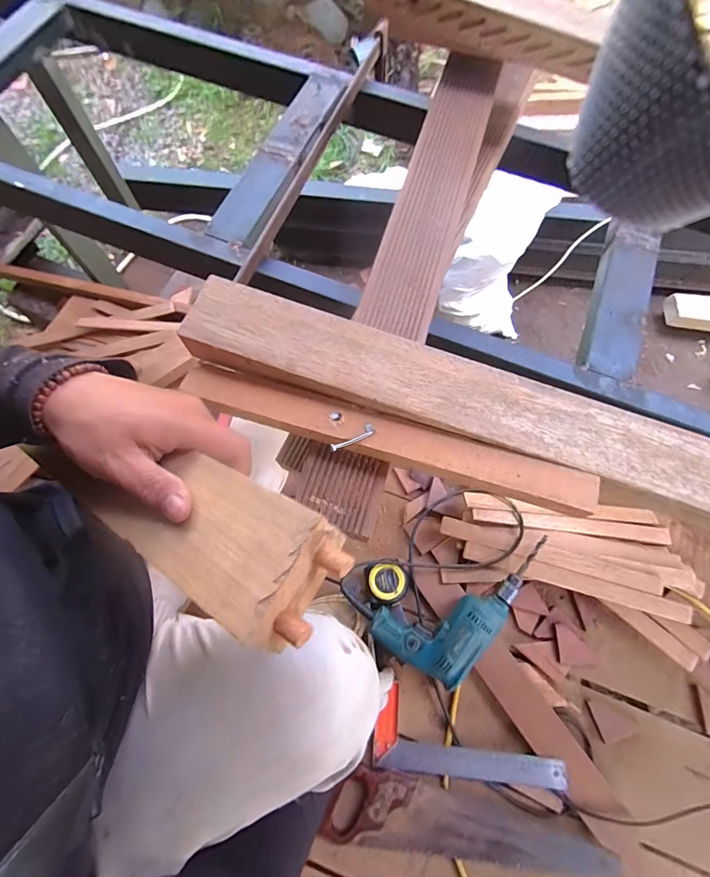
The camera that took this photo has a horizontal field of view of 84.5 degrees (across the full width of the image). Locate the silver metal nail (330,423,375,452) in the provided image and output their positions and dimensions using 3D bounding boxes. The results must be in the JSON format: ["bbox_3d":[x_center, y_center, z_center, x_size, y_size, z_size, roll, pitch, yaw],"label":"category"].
[{"bbox_3d":[-0.002,0.000,0.303,0.037,0.010,0.009,-25,72,-9],"label":"silver metal nail"}]

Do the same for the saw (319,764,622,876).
[{"bbox_3d":[0.171,0.608,0.608,0.426,0.031,0.102,10,71,2],"label":"saw"}]

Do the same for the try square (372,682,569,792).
[{"bbox_3d":[0.186,0.490,0.635,0.304,0.019,0.121,7,84,3],"label":"try square"}]

